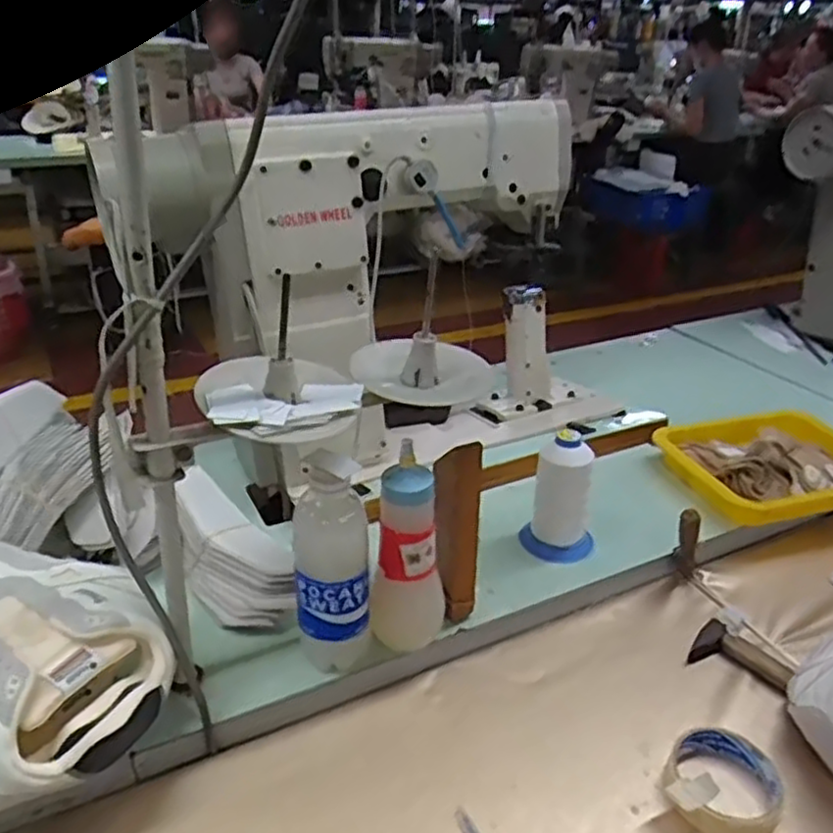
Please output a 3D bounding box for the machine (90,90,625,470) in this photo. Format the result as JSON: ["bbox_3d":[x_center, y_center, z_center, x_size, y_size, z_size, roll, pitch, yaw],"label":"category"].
[{"bbox_3d":[-0.001,-0.144,0.902,0.565,0.415,0.174,-14,32,-27],"label":"machine"}]

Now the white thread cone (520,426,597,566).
[{"bbox_3d":[0.161,0.085,0.778,0.073,0.127,0.062,11,30,16],"label":"white thread cone"}]

